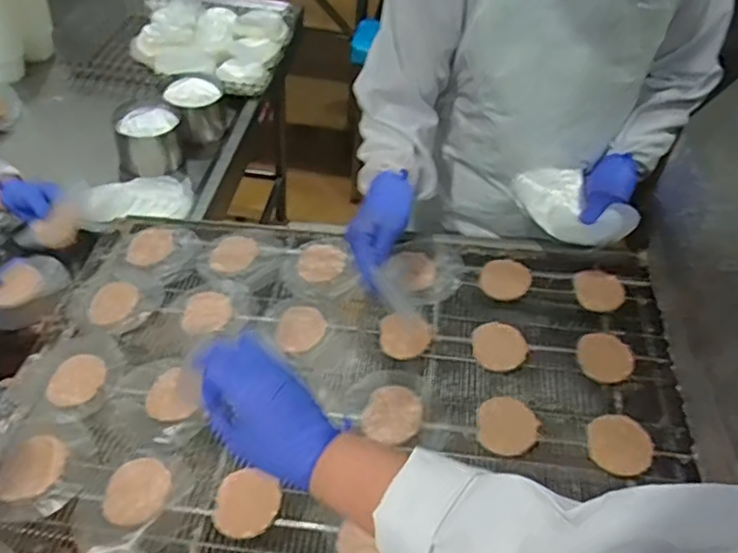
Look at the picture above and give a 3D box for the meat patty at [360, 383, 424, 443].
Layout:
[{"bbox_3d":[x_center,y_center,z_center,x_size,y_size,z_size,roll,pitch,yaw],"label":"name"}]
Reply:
[{"bbox_3d":[0.028,0.152,0.722,0.065,0.012,0.071,13,45,6],"label":"meat patty"}]

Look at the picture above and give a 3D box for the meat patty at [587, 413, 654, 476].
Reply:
[{"bbox_3d":[0.269,0.179,0.680,0.067,0.006,0.062,-7,65,-3],"label":"meat patty"}]

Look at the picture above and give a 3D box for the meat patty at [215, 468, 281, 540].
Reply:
[{"bbox_3d":[-0.123,0.229,0.644,0.064,0.015,0.063,3,45,-3],"label":"meat patty"}]

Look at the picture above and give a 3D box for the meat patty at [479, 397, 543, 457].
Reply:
[{"bbox_3d":[0.153,0.165,0.700,0.064,0.018,0.064,3,45,-3],"label":"meat patty"}]

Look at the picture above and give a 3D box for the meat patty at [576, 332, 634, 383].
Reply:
[{"bbox_3d":[0.283,0.099,0.763,0.062,0.012,0.062,-2,61,3],"label":"meat patty"}]

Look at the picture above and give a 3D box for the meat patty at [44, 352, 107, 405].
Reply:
[{"bbox_3d":[-0.348,0.121,0.756,0.065,0.008,0.067,3,45,-3],"label":"meat patty"}]

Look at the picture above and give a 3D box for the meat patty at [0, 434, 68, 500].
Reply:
[{"bbox_3d":[-0.361,0.201,0.678,0.067,0.005,0.071,3,45,-3],"label":"meat patty"}]

